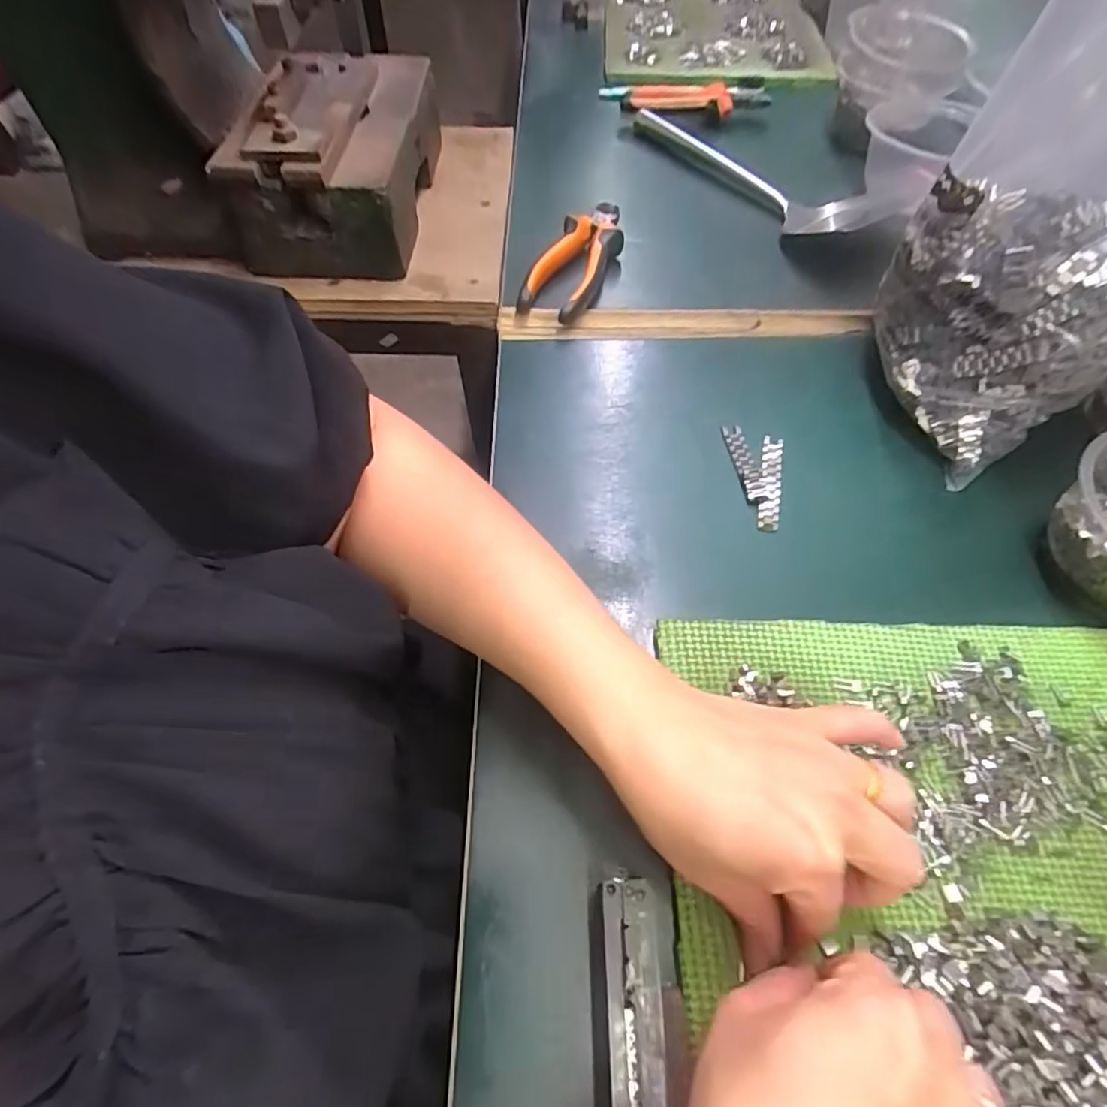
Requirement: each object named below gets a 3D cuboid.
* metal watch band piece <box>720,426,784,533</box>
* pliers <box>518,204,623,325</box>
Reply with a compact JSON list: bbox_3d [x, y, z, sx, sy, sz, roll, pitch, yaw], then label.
[{"bbox_3d":[0.139,-0.053,0.396,0.035,0.006,0.082,-7,59,-3],"label":"metal watch band piece"},{"bbox_3d":[0.024,-0.243,0.493,0.049,0.028,0.142,19,61,13],"label":"pliers"}]

